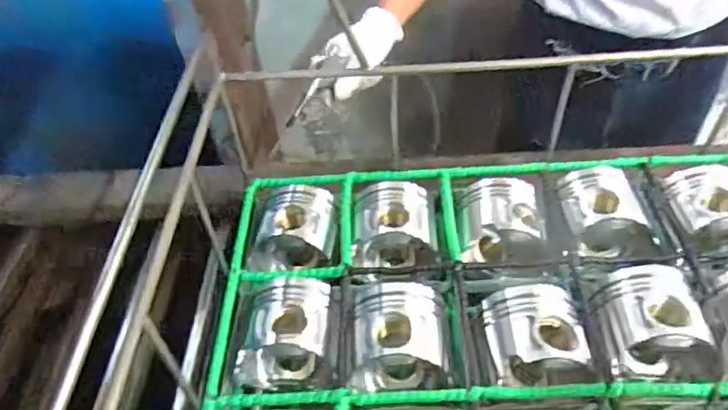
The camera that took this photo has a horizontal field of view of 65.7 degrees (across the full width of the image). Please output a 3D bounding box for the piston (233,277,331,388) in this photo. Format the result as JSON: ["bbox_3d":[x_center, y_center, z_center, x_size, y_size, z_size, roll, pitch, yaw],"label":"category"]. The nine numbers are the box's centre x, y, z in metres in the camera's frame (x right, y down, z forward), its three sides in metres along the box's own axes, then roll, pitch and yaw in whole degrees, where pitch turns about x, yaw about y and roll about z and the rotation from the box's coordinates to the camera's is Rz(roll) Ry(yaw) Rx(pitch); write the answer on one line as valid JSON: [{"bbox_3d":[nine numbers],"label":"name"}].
[{"bbox_3d":[-0.086,0.151,0.650,0.094,0.102,0.116,0,47,5],"label":"piston"}]

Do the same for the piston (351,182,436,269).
[{"bbox_3d":[0.035,0.025,0.730,0.098,0.083,0.103,-4,47,2],"label":"piston"}]

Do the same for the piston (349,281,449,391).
[{"bbox_3d":[0.041,0.148,0.627,0.105,0.089,0.109,-3,47,3],"label":"piston"}]

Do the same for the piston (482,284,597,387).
[{"bbox_3d":[0.183,0.145,0.606,0.103,0.087,0.110,-6,47,0],"label":"piston"}]

